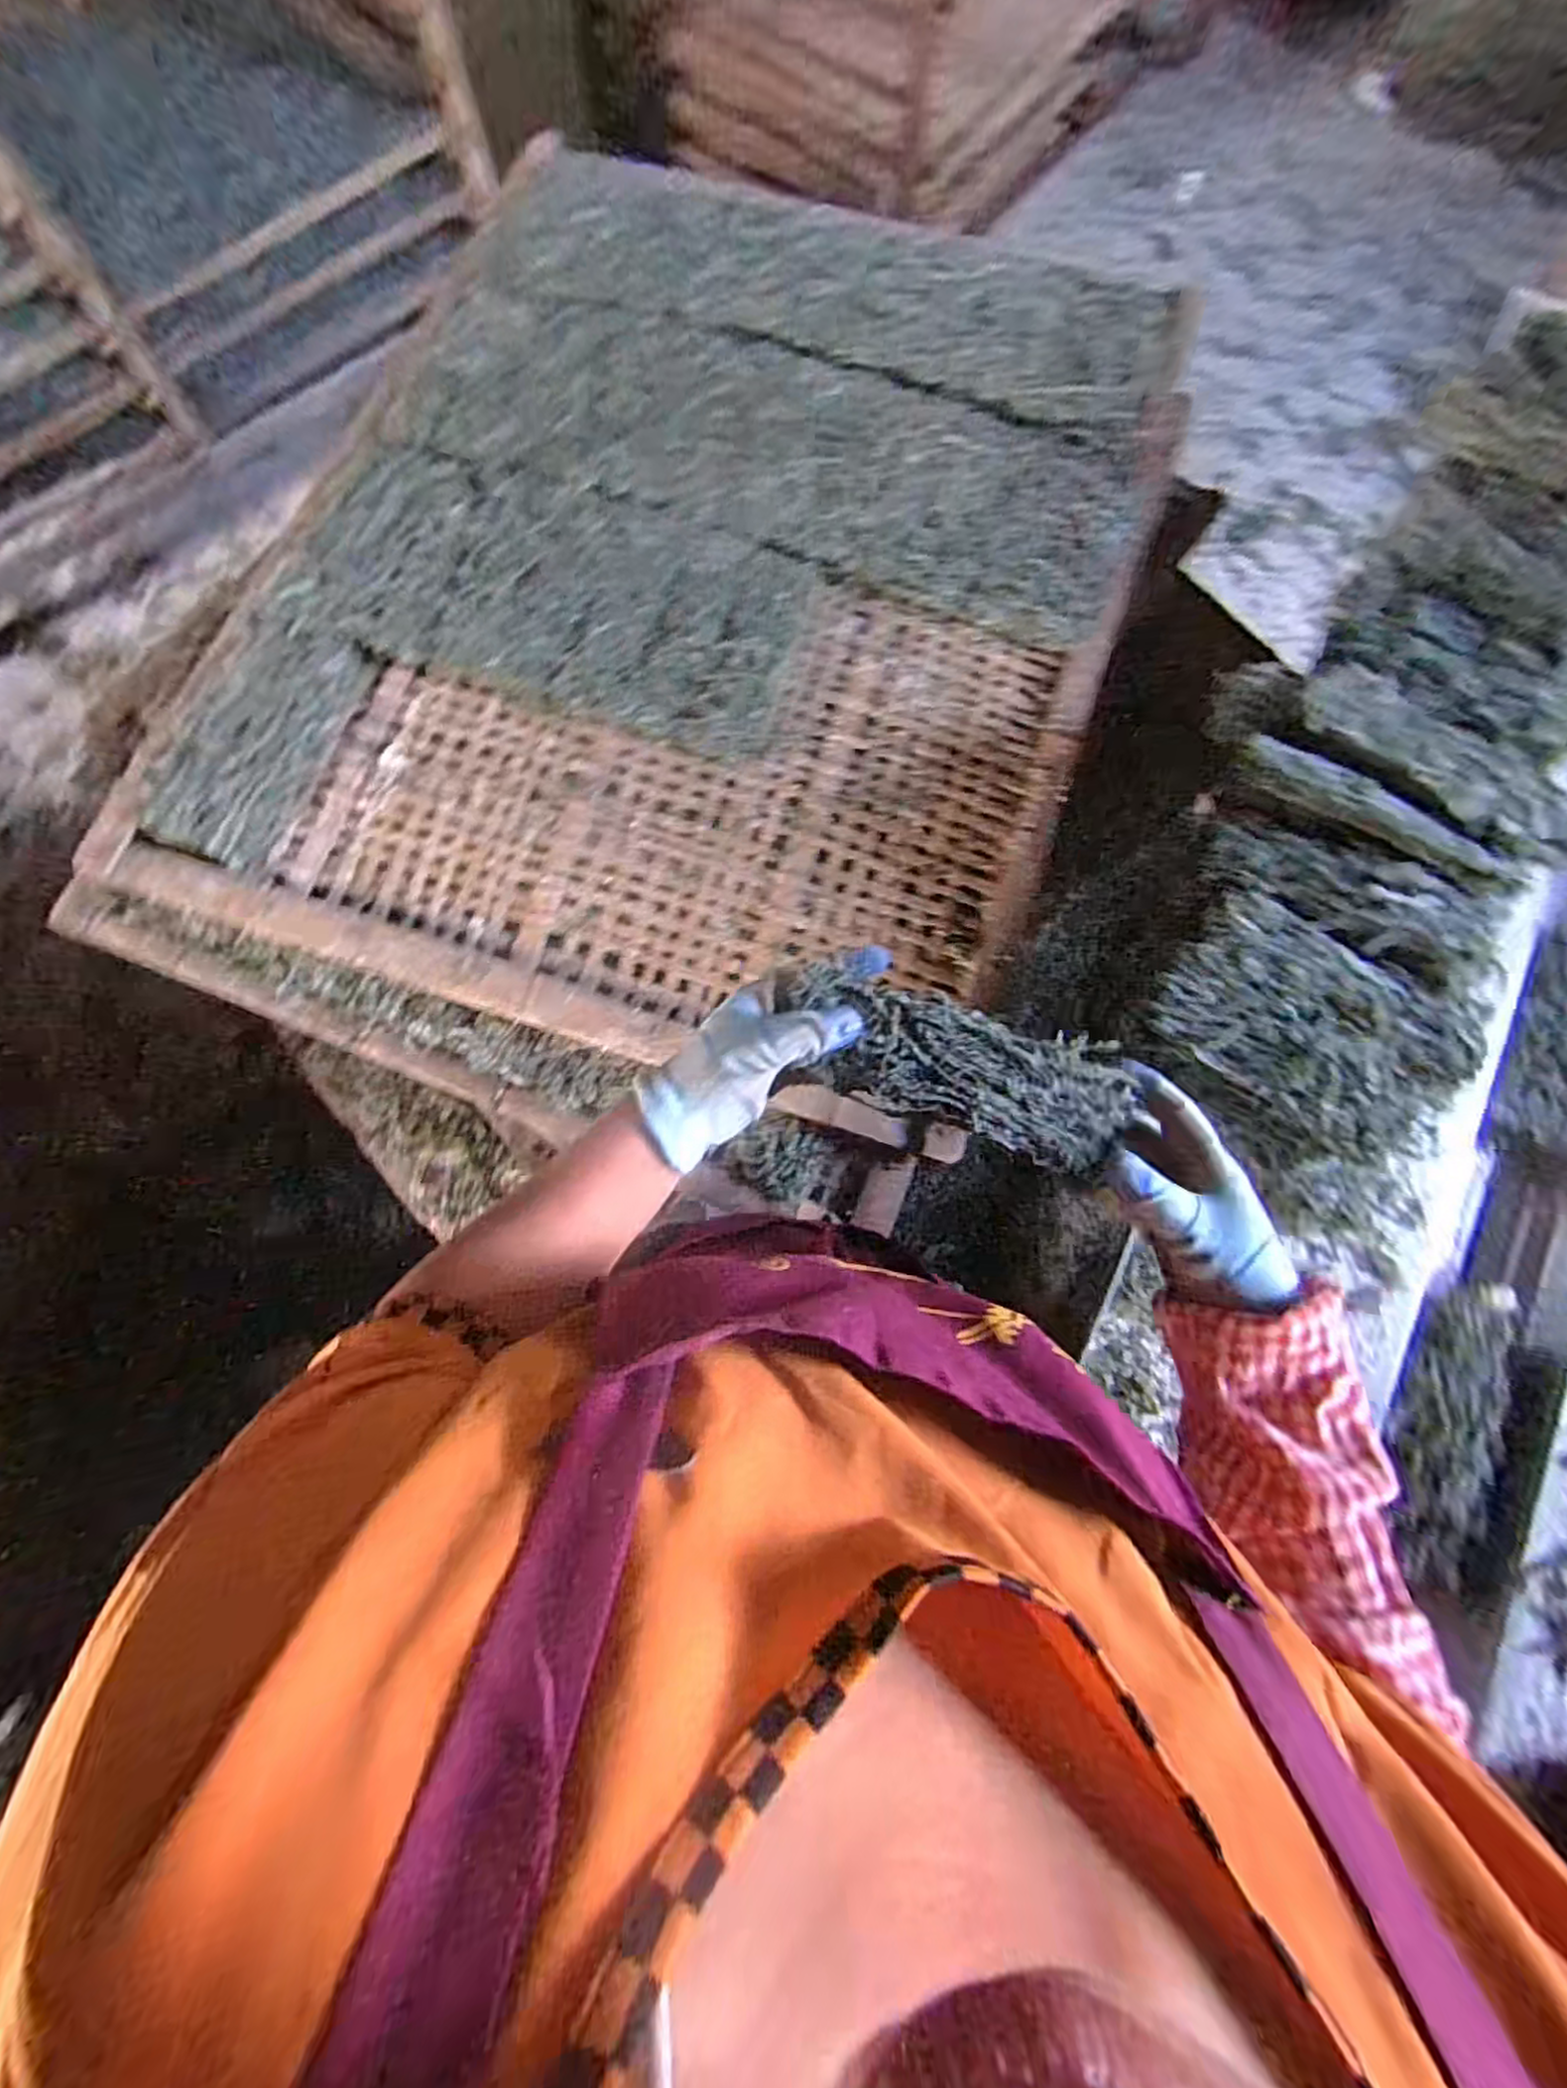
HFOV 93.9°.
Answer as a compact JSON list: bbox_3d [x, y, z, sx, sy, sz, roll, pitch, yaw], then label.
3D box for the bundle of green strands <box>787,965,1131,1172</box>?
[{"bbox_3d":[0.109,0.013,0.428,0.198,0.023,0.074,18,76,-4],"label":"bundle of green strands"}]

